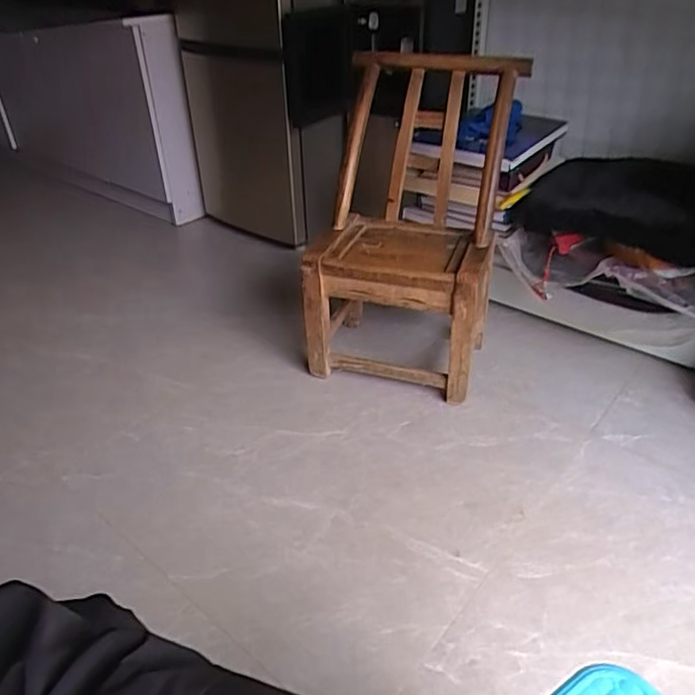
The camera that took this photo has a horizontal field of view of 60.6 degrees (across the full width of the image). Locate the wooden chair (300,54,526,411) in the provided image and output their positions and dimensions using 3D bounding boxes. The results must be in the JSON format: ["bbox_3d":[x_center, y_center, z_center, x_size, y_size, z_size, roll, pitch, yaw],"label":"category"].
[{"bbox_3d":[0.138,-0.257,1.321,0.371,0.664,0.333,13,38,20],"label":"wooden chair"}]

